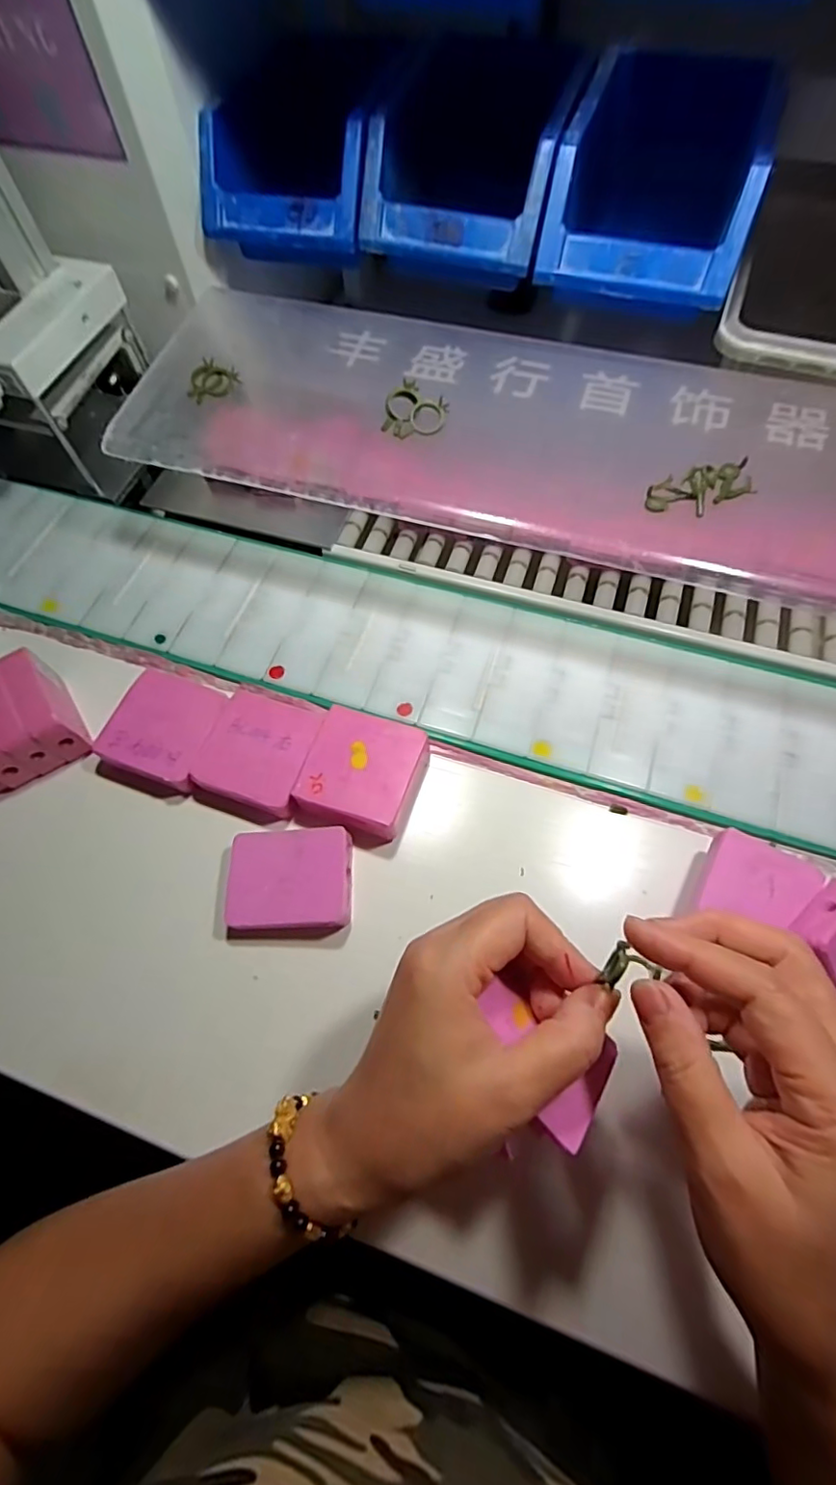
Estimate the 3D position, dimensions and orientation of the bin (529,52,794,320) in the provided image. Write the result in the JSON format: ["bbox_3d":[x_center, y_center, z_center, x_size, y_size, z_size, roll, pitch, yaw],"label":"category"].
[{"bbox_3d":[0.157,-0.363,0.384,0.122,0.086,0.157,17,66,9],"label":"bin"}]

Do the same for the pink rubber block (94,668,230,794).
[{"bbox_3d":[-0.168,-0.009,0.377,0.069,0.016,0.071,16,66,9],"label":"pink rubber block"}]

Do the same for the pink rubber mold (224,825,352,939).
[{"bbox_3d":[-0.075,0.081,0.334,0.071,0.021,0.059,-1,65,1],"label":"pink rubber mold"}]

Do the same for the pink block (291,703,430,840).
[{"bbox_3d":[-0.034,0.018,0.354,0.071,0.022,0.071,18,67,10],"label":"pink block"}]

